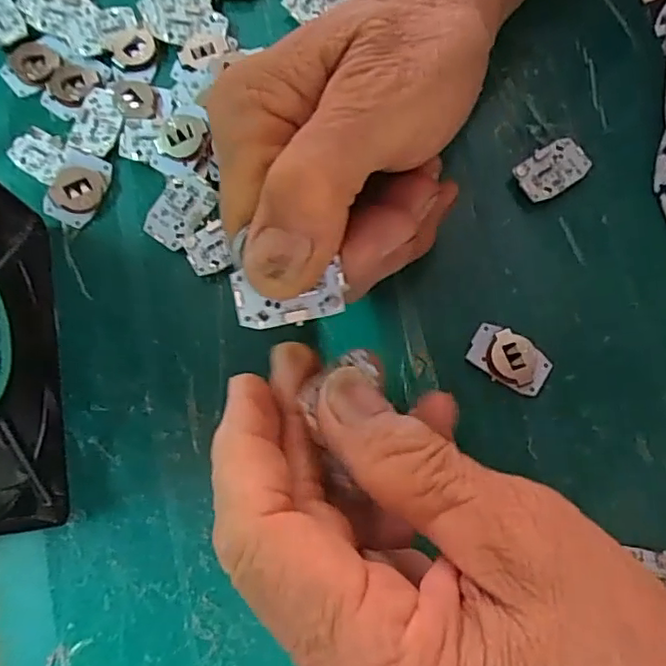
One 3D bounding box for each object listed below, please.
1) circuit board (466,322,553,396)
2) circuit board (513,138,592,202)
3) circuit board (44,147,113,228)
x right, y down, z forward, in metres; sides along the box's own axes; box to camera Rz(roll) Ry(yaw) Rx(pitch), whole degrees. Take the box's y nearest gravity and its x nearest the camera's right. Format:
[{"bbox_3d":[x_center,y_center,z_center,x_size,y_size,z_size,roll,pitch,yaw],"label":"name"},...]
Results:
[{"bbox_3d":[0.066,0.009,0.227,0.030,0.005,0.018,34,80,8],"label":"circuit board"},{"bbox_3d":[0.087,-0.065,0.246,0.030,0.007,0.019,-36,79,-7],"label":"circuit board"},{"bbox_3d":[-0.102,-0.058,0.243,0.019,0.009,0.029,19,78,5],"label":"circuit board"}]

